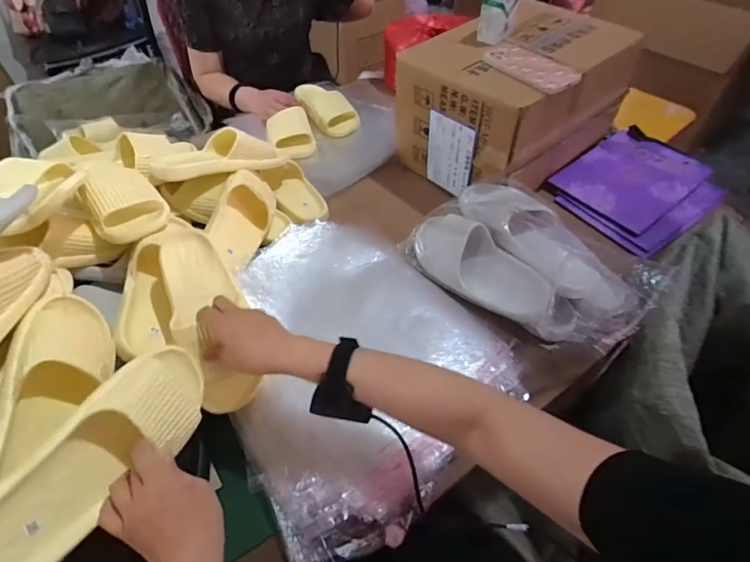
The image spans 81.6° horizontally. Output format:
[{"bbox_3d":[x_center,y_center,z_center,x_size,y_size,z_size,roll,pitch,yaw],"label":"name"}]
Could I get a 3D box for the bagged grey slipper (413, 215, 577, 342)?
[{"bbox_3d":[0.186,-0.014,0.698,0.288,0.098,0.084,27,55,21],"label":"bagged grey slipper"}]

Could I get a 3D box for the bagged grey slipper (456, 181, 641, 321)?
[{"bbox_3d":[0.268,-0.064,0.695,0.103,0.088,0.302,-36,73,-26],"label":"bagged grey slipper"}]

